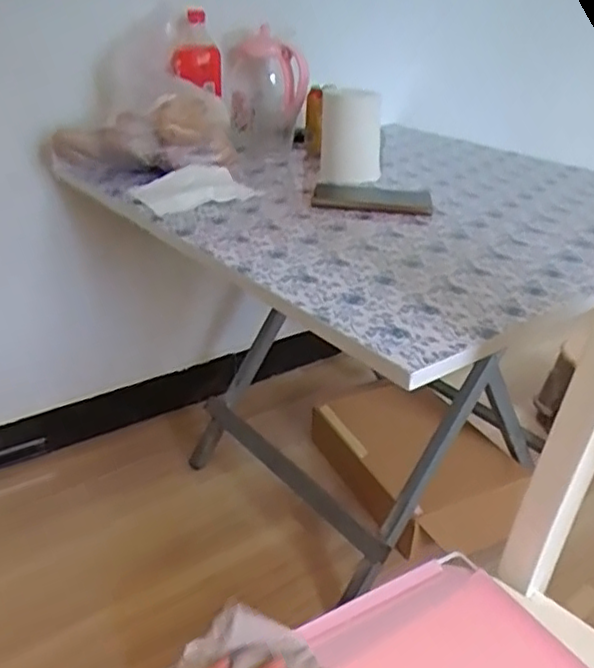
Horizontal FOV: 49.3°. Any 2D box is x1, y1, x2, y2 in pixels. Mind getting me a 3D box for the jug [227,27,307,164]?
[{"bbox_3d":[-0.058,-0.398,1.069,0.116,0.171,0.107,-13,32,-25],"label":"jug"}]

